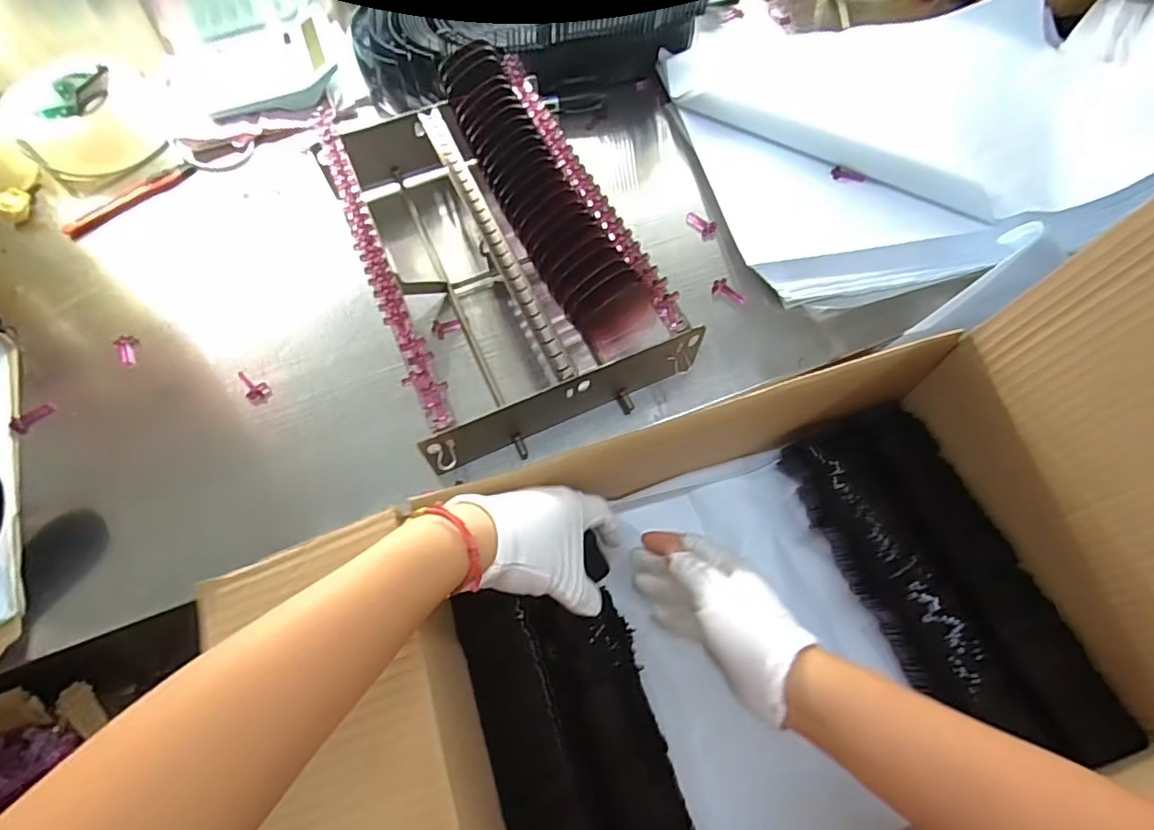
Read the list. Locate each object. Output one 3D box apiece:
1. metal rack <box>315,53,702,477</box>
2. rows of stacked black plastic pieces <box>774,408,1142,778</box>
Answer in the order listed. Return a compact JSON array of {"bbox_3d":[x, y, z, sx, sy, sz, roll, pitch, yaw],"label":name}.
[{"bbox_3d":[-0.070,-0.140,0.446,0.198,0.098,0.326,-23,64,-11],"label":"metal rack"},{"bbox_3d":[0.266,0.118,0.424,0.108,0.030,0.259,-18,63,-9],"label":"rows of stacked black plastic pieces"}]

